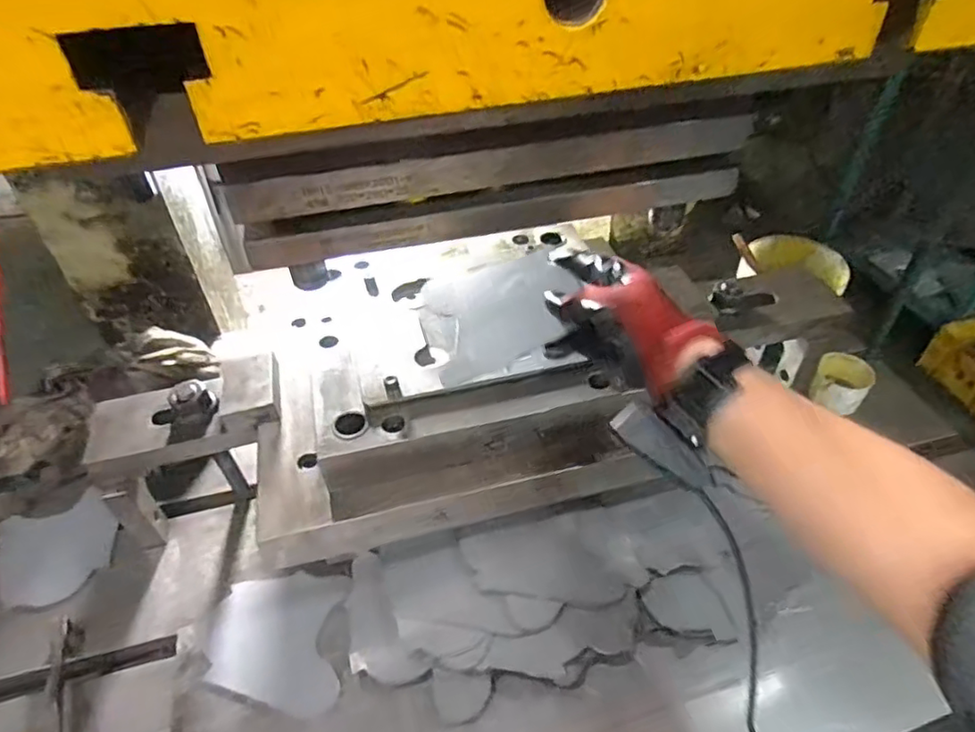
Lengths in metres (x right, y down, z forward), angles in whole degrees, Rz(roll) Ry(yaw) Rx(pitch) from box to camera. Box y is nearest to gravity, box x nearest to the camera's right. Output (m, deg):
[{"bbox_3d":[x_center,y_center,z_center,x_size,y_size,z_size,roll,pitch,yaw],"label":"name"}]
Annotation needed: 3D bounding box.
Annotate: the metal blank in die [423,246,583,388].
[{"bbox_3d":[0.010,-0.051,0.538,0.124,0.006,0.116,-25,51,12],"label":"metal blank in die"}]

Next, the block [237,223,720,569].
[{"bbox_3d":[-0.044,0.000,0.620,0.354,0.094,0.315,-11,45,-9],"label":"block"}]

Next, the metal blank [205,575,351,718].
[{"bbox_3d":[-0.201,0.261,0.585,0.126,0.008,0.128,-3,44,0],"label":"metal blank"}]

